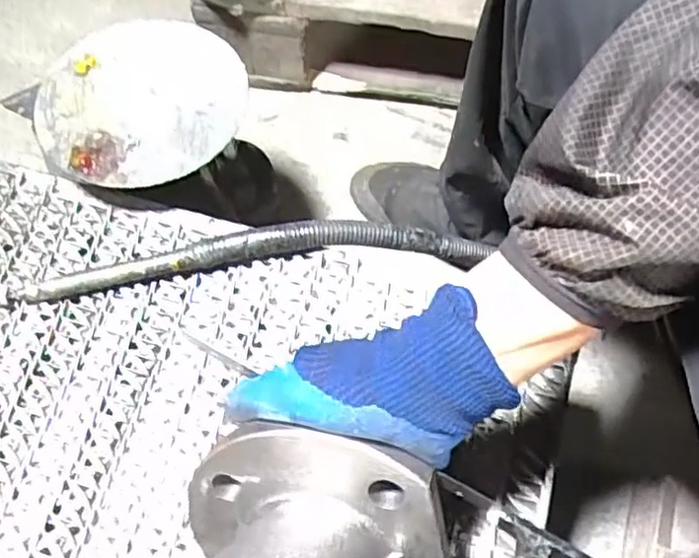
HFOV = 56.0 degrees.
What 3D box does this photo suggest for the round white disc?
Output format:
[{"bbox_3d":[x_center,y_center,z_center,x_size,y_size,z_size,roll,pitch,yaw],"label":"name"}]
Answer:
[{"bbox_3d":[-0.168,-0.146,0.527,0.166,0.012,0.155,-1,66,1],"label":"round white disc"}]

